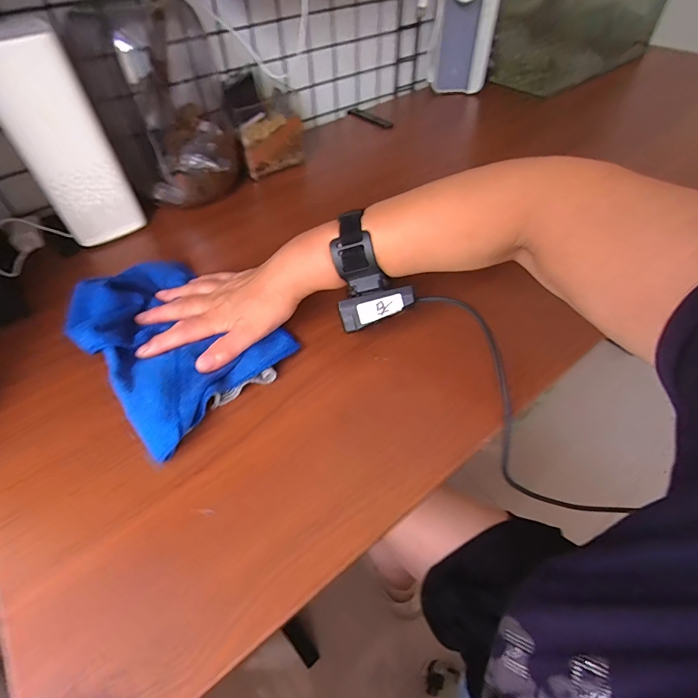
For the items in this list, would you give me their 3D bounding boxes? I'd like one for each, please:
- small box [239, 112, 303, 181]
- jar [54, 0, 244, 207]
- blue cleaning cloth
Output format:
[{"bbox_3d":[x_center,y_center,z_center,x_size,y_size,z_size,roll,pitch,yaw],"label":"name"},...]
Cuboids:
[{"bbox_3d":[-0.108,-0.298,0.583,0.088,0.080,0.028,-33,57,-22],"label":"small box"},{"bbox_3d":[-0.236,-0.325,0.519,0.153,0.193,0.166,-15,52,-10],"label":"jar"},{"bbox_3d":[-0.170,-0.020,0.368,0.195,0.044,0.146,33,59,25],"label":"blue cleaning cloth"}]

